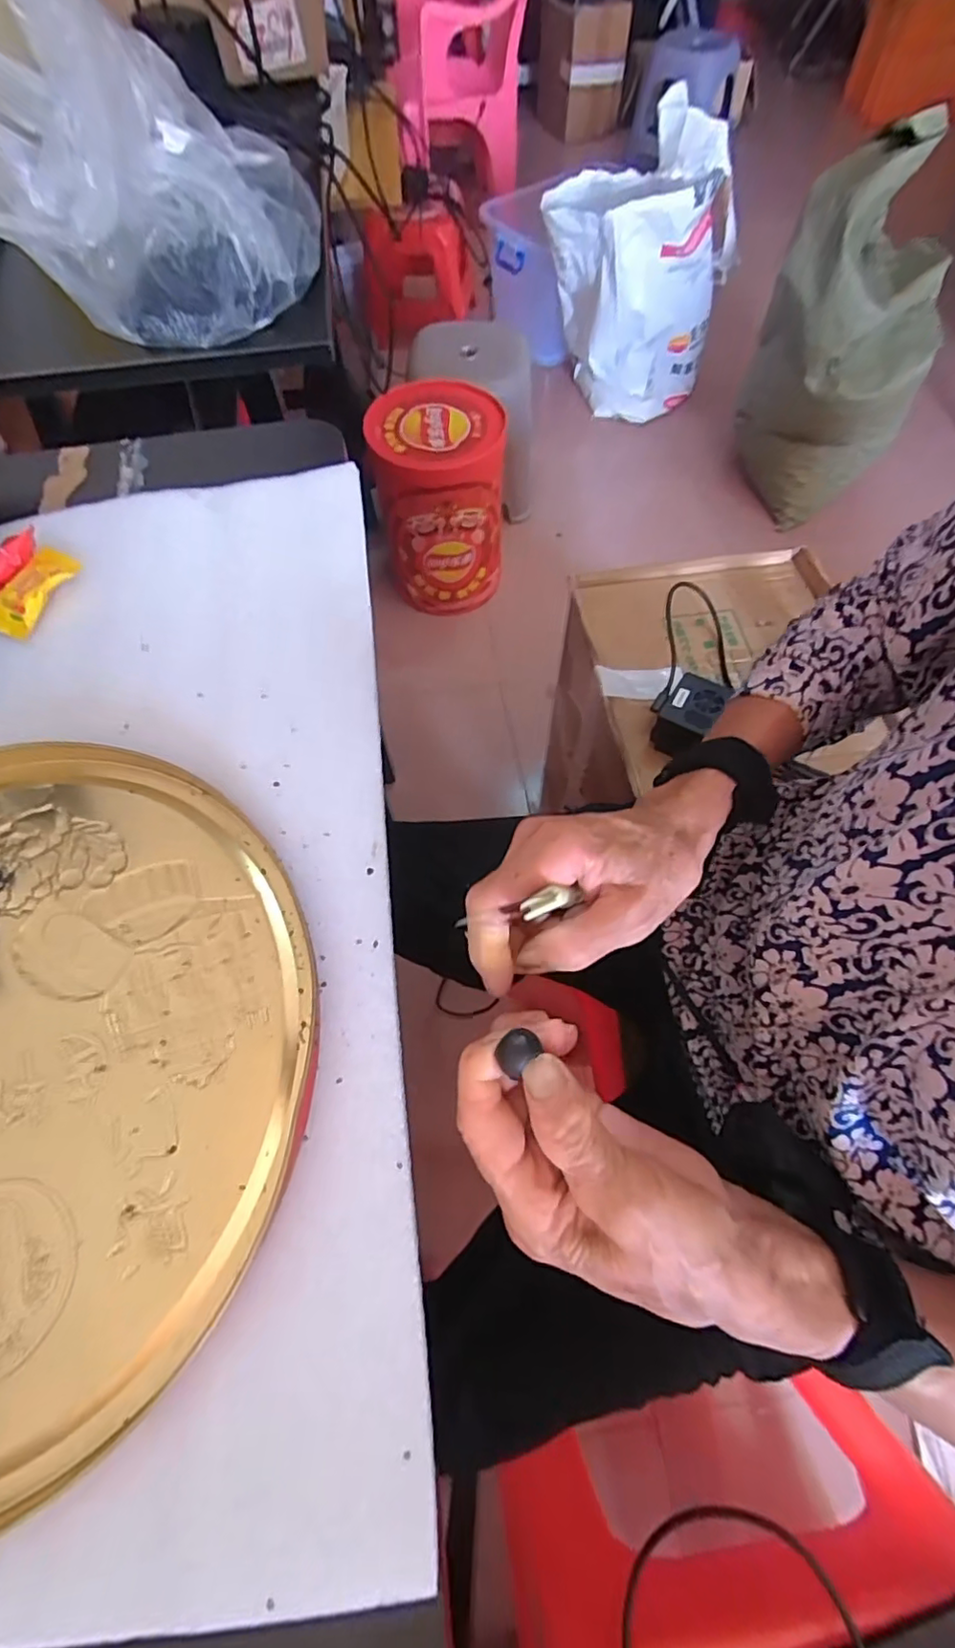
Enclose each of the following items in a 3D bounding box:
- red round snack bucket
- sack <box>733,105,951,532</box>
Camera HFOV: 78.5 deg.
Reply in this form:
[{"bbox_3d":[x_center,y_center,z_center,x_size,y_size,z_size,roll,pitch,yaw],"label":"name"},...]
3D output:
[{"bbox_3d":[-0.073,-0.659,1.215,0.237,0.341,0.244,0,66,1],"label":"red round snack bucket"},{"bbox_3d":[0.771,-0.995,1.240,0.351,0.516,0.325,38,72,16],"label":"sack"}]

